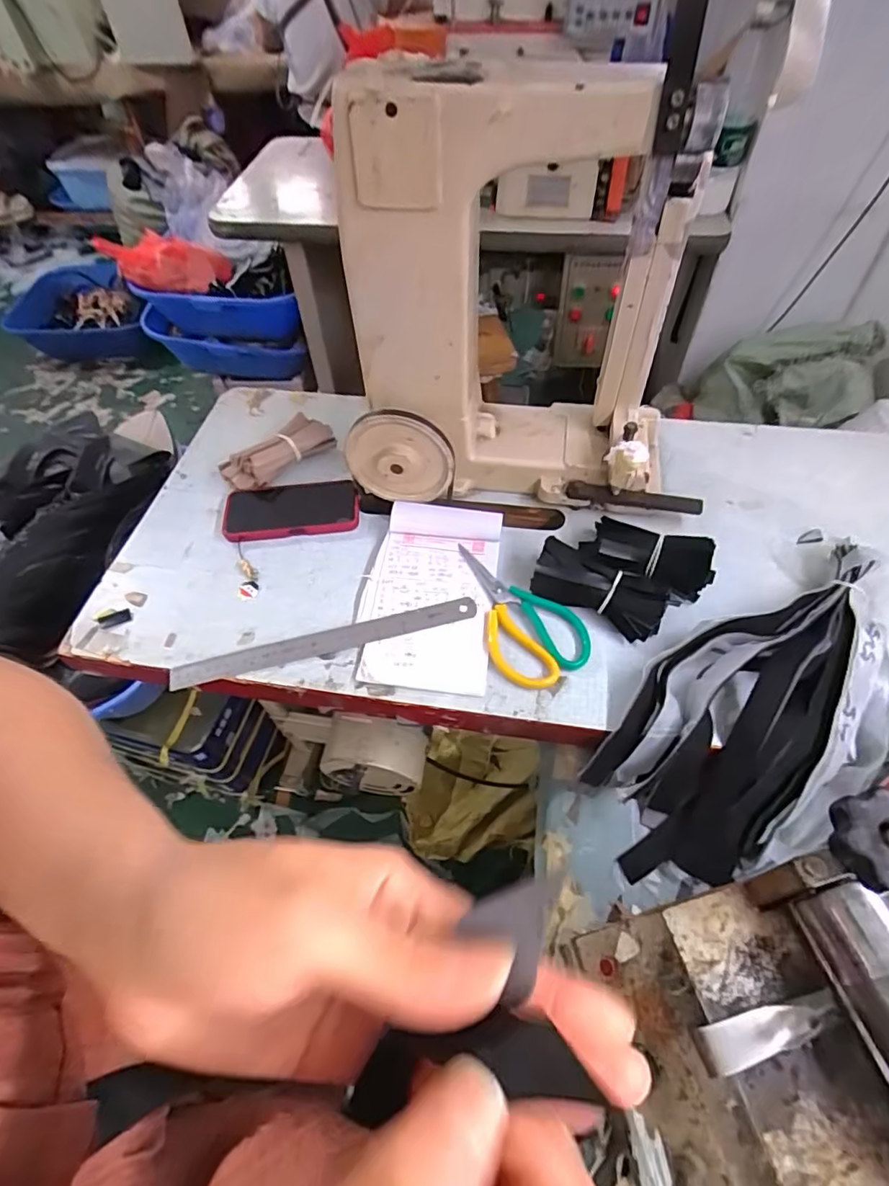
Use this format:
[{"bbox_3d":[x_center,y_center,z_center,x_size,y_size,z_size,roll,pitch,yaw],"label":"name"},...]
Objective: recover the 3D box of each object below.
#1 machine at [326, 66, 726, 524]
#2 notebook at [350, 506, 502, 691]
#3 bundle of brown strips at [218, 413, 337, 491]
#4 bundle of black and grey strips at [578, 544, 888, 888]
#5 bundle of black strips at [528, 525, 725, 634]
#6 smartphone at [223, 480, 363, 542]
[{"bbox_3d":[0.092,-0.273,0.576,0.387,0.389,0.160,-1,55,2],"label":"machine"},{"bbox_3d":[-0.016,-0.004,0.620,0.140,0.021,0.230,5,56,6],"label":"notebook"},{"bbox_3d":[-0.221,-0.185,0.742,0.146,0.051,0.060,-35,61,-20],"label":"bundle of brown strips"},{"bbox_3d":[0.321,0.121,0.539,0.380,0.114,0.190,-27,58,-15],"label":"bundle of black and grey strips"},{"bbox_3d":[0.164,-0.005,0.599,0.145,0.043,0.065,24,60,18],"label":"bundle of black strips"},{"bbox_3d":[-0.194,-0.104,0.704,0.168,0.014,0.082,-6,55,-2],"label":"smartphone"}]

